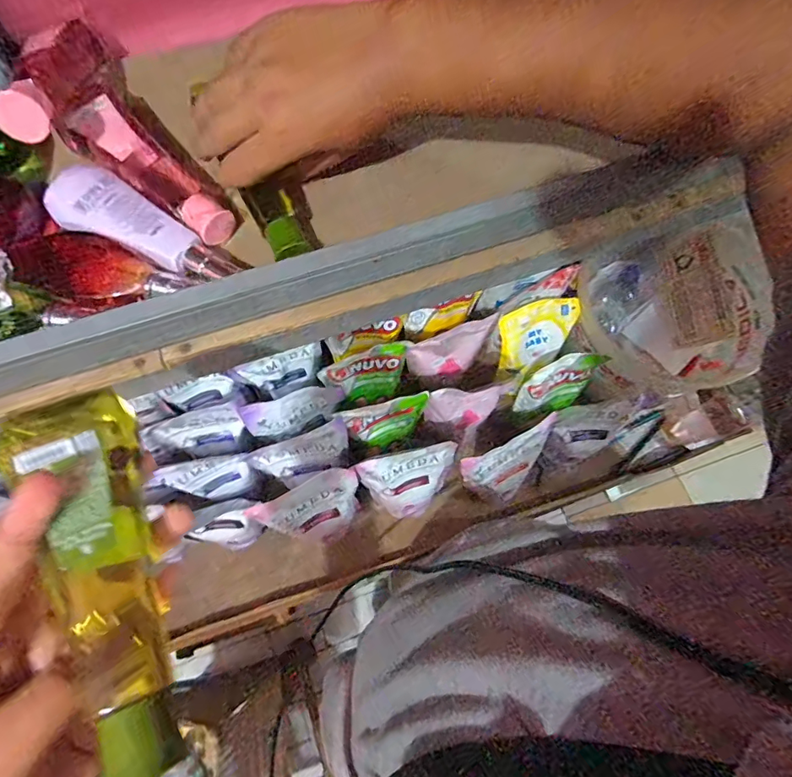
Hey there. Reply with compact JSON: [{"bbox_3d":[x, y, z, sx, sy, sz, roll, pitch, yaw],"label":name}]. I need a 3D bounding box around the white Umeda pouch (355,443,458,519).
[{"bbox_3d":[0.019,0.139,0.664,0.124,0.174,0.068,-14,72,-6],"label":"white Umeda pouch"}]

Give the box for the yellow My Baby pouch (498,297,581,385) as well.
[{"bbox_3d":[0.208,-0.069,0.689,0.111,0.125,0.041,-24,40,-5],"label":"yellow My Baby pouch"}]

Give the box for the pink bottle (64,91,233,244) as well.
[{"bbox_3d":[-0.192,-0.169,0.372,0.147,0.033,0.047,37,74,11],"label":"pink bottle"}]

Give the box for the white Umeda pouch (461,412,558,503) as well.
[{"bbox_3d":[0.155,0.116,0.659,0.139,0.153,0.066,-25,74,-9],"label":"white Umeda pouch"}]

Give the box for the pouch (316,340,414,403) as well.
[{"bbox_3d":[-0.041,-0.017,0.669,0.121,0.112,0.040,-14,72,-6],"label":"pouch"}]

